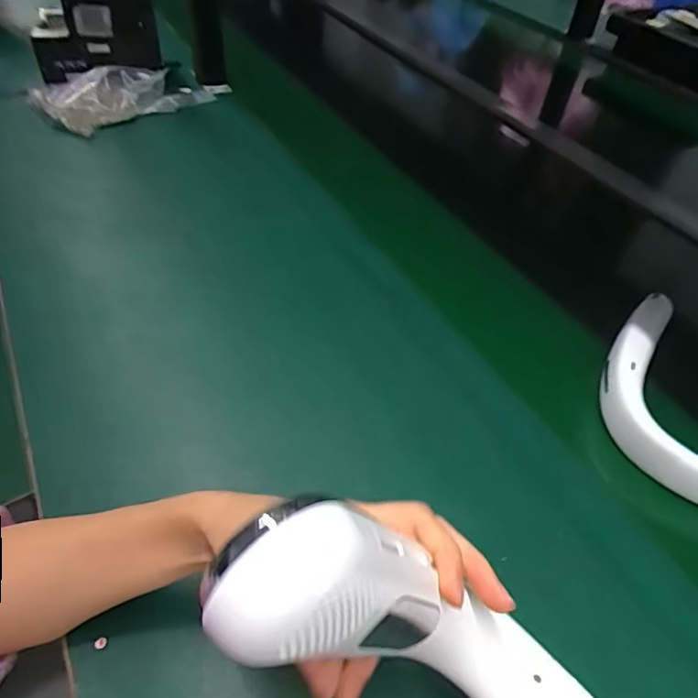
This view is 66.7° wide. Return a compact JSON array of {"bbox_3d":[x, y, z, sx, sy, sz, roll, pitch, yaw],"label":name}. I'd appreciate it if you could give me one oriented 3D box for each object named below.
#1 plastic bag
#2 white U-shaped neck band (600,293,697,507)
[{"bbox_3d":[-0.312,-0.367,0.751,0.229,0.046,0.111,-32,57,-30],"label":"plastic bag"},{"bbox_3d":[0.320,0.047,0.465,0.179,0.061,0.178,27,50,19],"label":"white U-shaped neck band"}]

